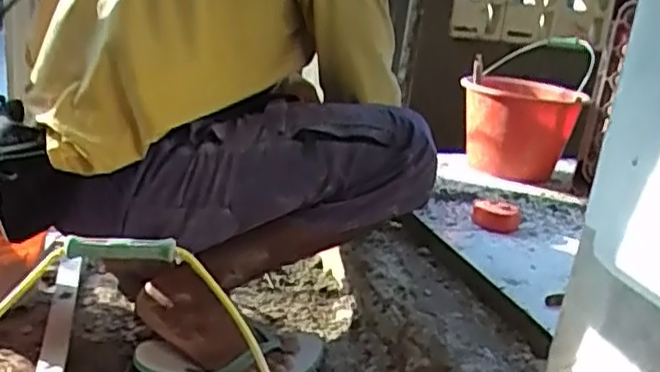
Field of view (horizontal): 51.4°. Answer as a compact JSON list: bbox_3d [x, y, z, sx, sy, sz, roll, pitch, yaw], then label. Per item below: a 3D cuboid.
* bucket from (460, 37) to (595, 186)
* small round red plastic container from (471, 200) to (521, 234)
[{"bbox_3d":[0.437,-0.157,1.586,0.268,0.318,0.246,12,18,14],"label":"bucket"},{"bbox_3d":[0.301,0.055,1.246,0.087,0.041,0.103,12,18,14],"label":"small round red plastic container"}]

